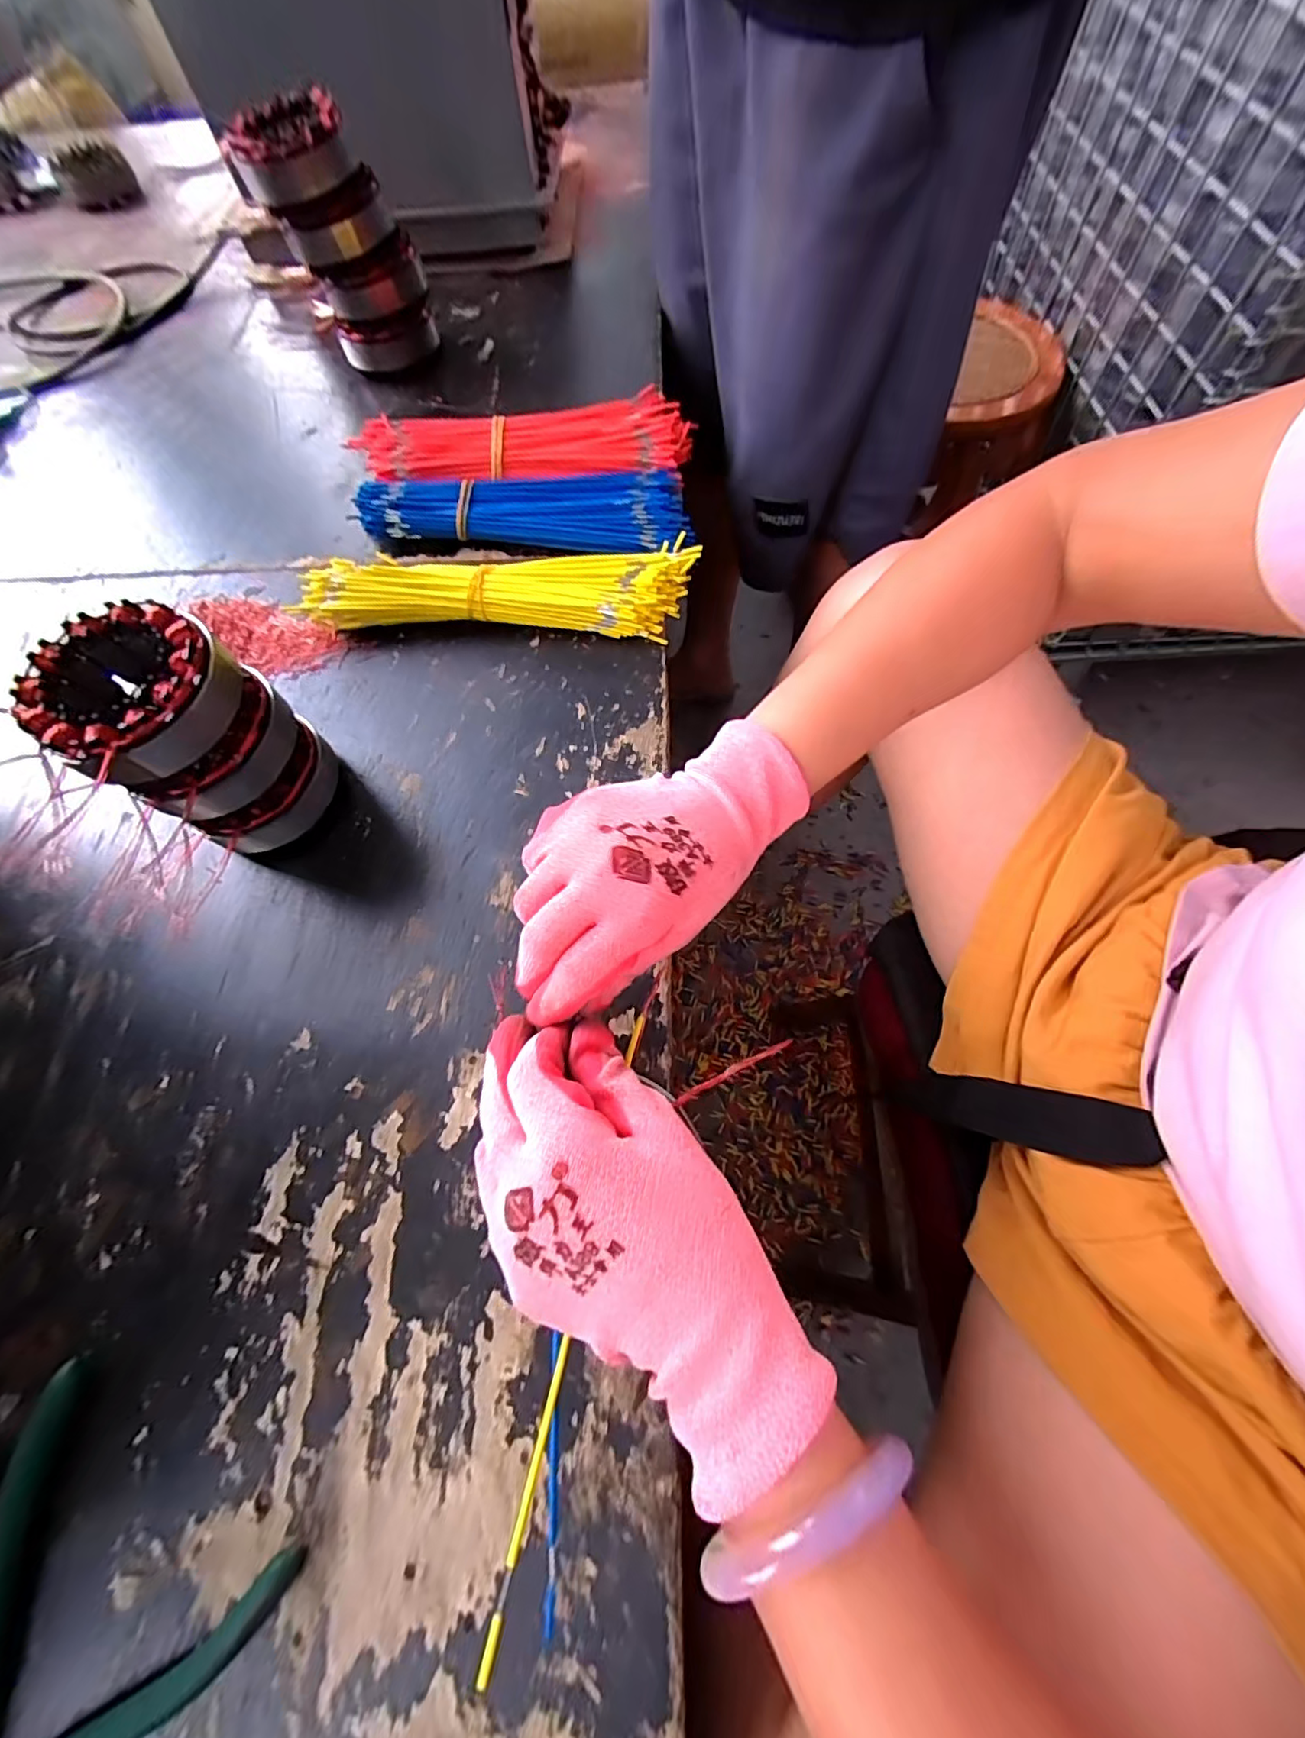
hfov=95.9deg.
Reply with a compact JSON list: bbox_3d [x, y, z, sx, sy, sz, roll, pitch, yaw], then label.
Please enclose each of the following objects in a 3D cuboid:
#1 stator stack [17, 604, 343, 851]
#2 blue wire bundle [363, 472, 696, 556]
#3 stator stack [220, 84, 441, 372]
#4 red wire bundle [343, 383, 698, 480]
[{"bbox_3d":[-0.244,-0.071,0.323,0.082,0.117,0.086,33,72,16],"label":"stator stack"},{"bbox_3d":[-0.097,-0.274,0.448,0.245,0.027,0.064,2,67,4],"label":"blue wire bundle"},{"bbox_3d":[-0.259,-0.524,0.501,0.105,0.152,0.078,-21,67,-6],"label":"stator stack"},{"bbox_3d":[-0.105,-0.337,0.474,0.267,0.035,0.076,-2,67,2],"label":"red wire bundle"}]

